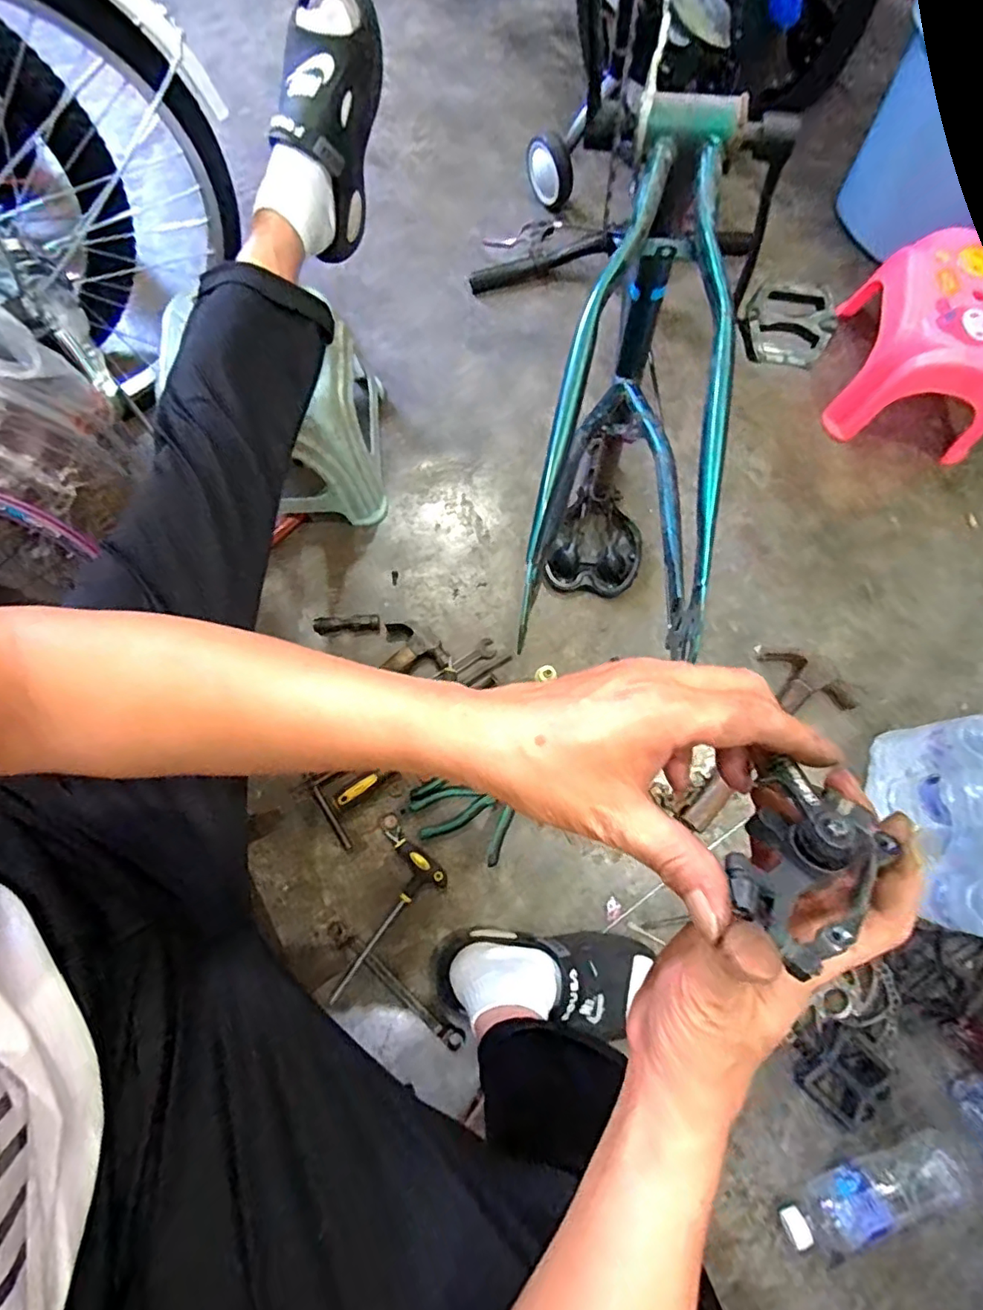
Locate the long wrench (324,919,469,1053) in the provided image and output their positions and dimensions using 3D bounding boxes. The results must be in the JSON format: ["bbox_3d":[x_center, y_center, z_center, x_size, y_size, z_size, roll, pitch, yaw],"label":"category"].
[{"bbox_3d":[-0.119,0.404,0.700,0.213,0.014,0.023,39,78,9],"label":"long wrench"}]

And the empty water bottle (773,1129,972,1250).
[{"bbox_3d":[0.442,0.620,0.657,0.220,0.054,0.067,-23,77,-7],"label":"empty water bottle"}]

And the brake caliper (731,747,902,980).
[{"bbox_3d":[0.132,0.089,0.242,0.059,0.040,0.073,38,78,9],"label":"brake caliper"}]

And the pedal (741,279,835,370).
[{"bbox_3d":[0.286,-0.320,0.557,0.085,0.026,0.072,10,98,-1],"label":"pedal"}]

